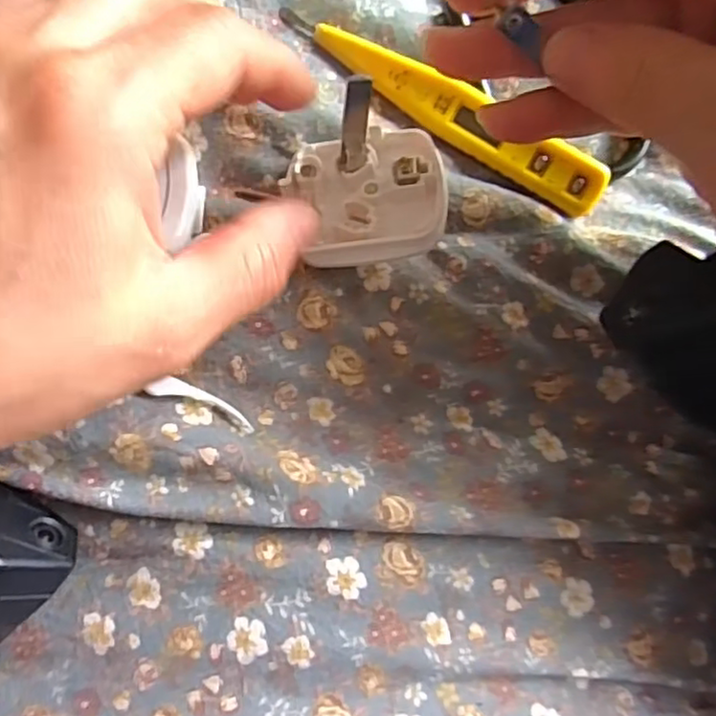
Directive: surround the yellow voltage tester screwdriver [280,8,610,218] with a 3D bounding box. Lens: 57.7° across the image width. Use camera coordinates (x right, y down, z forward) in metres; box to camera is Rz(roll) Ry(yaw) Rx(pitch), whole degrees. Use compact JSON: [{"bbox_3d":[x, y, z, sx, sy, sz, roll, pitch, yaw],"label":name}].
[{"bbox_3d":[0.028,-0.087,0.228,0.125,0.010,0.019,30,99,1],"label":"yellow voltage tester screwdriver"}]

